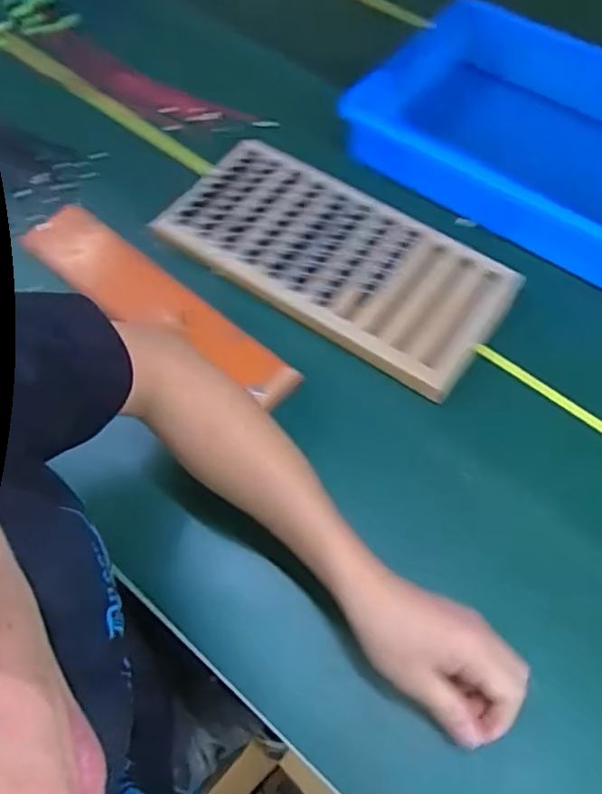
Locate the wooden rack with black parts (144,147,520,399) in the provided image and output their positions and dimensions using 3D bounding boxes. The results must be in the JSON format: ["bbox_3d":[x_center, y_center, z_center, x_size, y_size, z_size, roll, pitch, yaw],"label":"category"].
[{"bbox_3d":[0.038,-0.145,0.667,0.351,0.035,0.167,30,65,13],"label":"wooden rack with black parts"}]

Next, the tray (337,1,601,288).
[{"bbox_3d":[0.306,-0.288,0.729,0.448,0.084,0.280,31,65,13],"label":"tray"}]

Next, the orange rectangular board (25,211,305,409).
[{"bbox_3d":[-0.151,-0.094,0.637,0.327,0.031,0.072,36,67,15],"label":"orange rectangular board"}]

